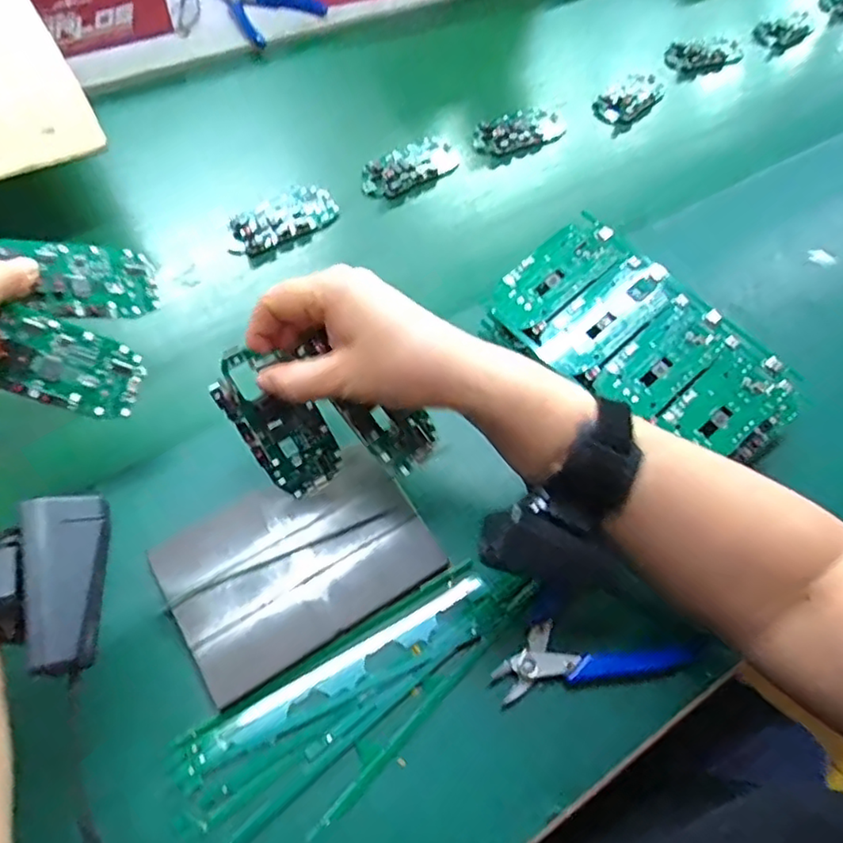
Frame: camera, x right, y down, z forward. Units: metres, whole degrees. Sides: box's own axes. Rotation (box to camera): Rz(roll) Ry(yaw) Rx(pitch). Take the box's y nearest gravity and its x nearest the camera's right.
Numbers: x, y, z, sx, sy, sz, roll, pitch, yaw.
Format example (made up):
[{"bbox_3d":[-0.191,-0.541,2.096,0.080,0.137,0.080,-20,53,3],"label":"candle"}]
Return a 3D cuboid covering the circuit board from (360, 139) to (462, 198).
[{"bbox_3d":[-0.009,-0.236,0.583,0.098,0.019,0.043,-35,69,-20],"label":"circuit board"}]

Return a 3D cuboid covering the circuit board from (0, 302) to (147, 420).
[{"bbox_3d":[-0.192,-0.030,0.342,0.071,0.005,0.045,22,80,-21],"label":"circuit board"}]

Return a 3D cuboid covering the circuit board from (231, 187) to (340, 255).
[{"bbox_3d":[-0.119,-0.173,0.534,0.101,0.016,0.053,-37,69,-21],"label":"circuit board"}]

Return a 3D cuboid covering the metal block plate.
[{"bbox_3d":[-0.072,0.081,0.371,0.147,0.016,0.099,-29,67,-18],"label":"metal block plate"}]

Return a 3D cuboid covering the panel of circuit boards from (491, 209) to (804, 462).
[{"bbox_3d":[0.151,-0.052,0.435,0.111,0.022,0.202,-40,72,-9],"label":"panel of circuit boards"}]

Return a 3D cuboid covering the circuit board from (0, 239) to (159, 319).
[{"bbox_3d":[-0.205,-0.085,0.376,0.084,0.005,0.047,-11,85,-42],"label":"circuit board"}]

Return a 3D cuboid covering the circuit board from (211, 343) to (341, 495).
[{"bbox_3d":[-0.082,0.001,0.363,0.044,0.097,0.006,-31,26,-6],"label":"circuit board"}]

